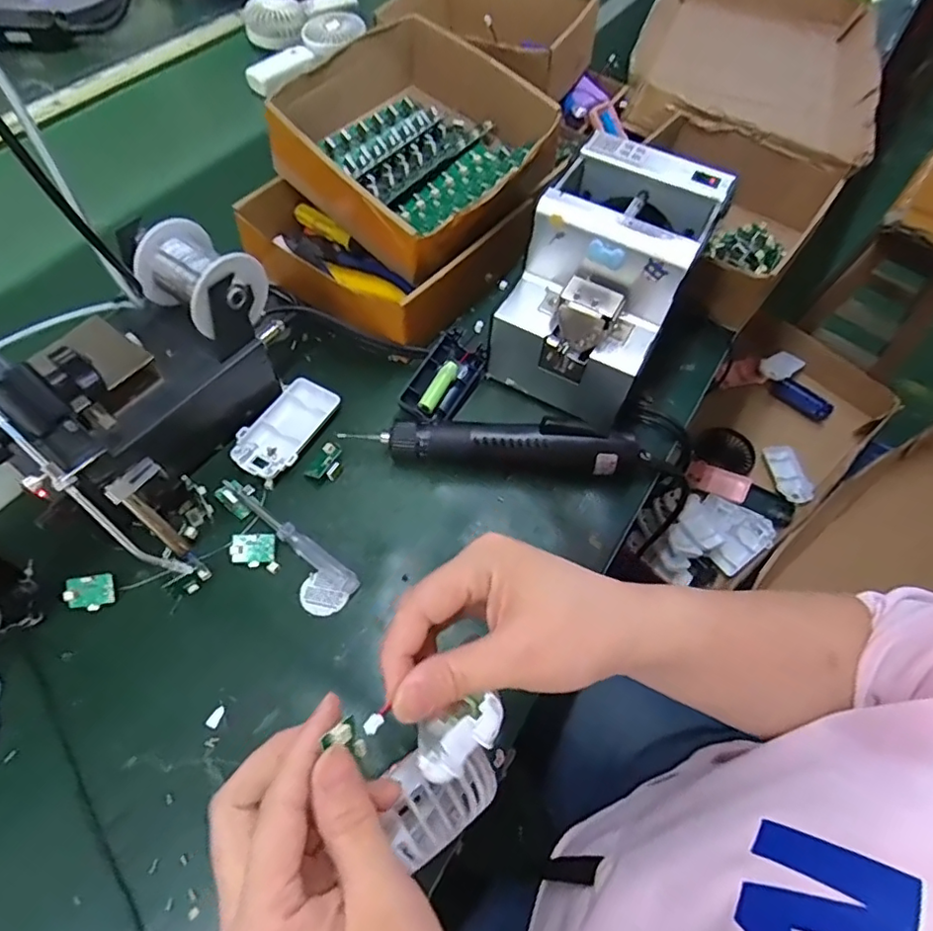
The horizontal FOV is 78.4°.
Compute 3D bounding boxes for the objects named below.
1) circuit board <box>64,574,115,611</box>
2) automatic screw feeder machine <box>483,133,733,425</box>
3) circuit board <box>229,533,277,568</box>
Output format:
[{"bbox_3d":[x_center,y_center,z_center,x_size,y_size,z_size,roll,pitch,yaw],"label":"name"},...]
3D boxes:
[{"bbox_3d":[-0.260,0.088,0.395,0.030,0.004,0.024,-8,93,-12],"label":"circuit board"},{"bbox_3d":[0.112,-0.149,0.483,0.120,0.156,0.160,27,60,12],"label":"automatic screw feeder machine"},{"bbox_3d":[-0.156,0.061,0.417,0.031,0.004,0.024,4,76,-6],"label":"circuit board"}]

